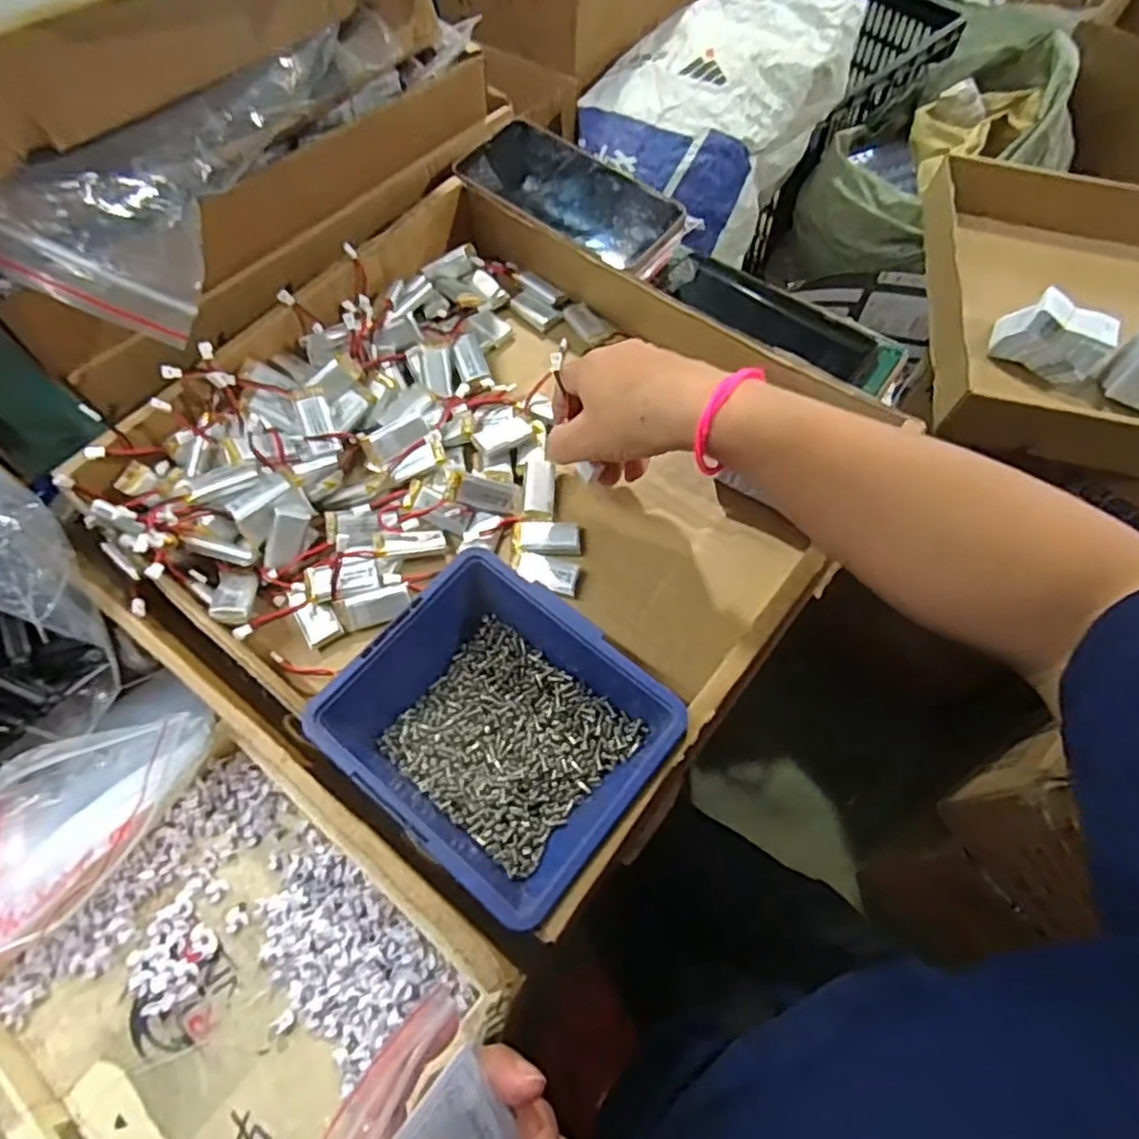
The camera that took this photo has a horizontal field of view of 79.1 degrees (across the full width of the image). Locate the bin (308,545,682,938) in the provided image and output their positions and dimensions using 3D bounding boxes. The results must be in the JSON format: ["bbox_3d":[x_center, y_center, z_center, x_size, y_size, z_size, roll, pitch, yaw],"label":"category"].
[{"bbox_3d":[-0.029,0.073,0.343,0.143,0.054,0.138,36,69,17],"label":"bin"}]

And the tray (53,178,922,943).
[{"bbox_3d":[-0.046,-0.051,0.409,0.363,0.064,0.360,36,69,17],"label":"tray"}]

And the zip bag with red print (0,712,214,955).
[{"bbox_3d":[-0.239,0.118,0.325,0.151,0.044,0.080,-40,69,-18],"label":"zip bag with red print"}]

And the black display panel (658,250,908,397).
[{"bbox_3d":[0.155,-0.187,0.519,0.187,0.025,0.047,35,68,17],"label":"black display panel"}]

